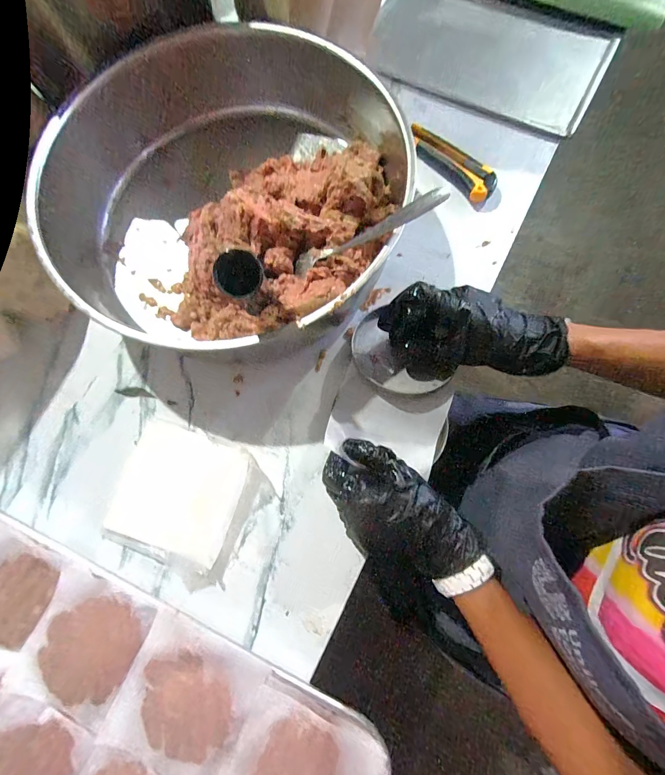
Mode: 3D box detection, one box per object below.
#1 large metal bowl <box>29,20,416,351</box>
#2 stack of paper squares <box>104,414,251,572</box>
[{"bbox_3d":[-0.111,-0.202,0.393,0.351,0.110,0.352,-1,77,3],"label":"large metal bowl"},{"bbox_3d":[-0.158,0.104,0.365,0.125,0.010,0.116,18,76,6],"label":"stack of paper squares"}]

